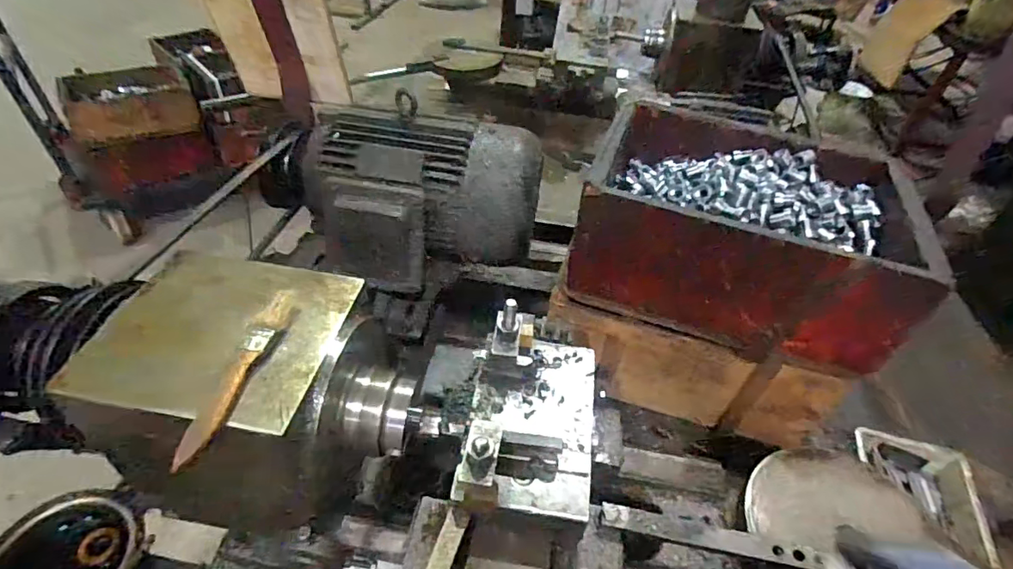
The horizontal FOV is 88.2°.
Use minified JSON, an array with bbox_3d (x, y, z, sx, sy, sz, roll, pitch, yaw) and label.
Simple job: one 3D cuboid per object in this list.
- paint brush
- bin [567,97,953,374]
[{"bbox_3d":[-0.187,0.057,0.369,0.021,0.012,0.148,9,43,4],"label":"paint brush"},{"bbox_3d":[0.276,-0.068,0.628,0.341,0.147,0.253,18,45,13],"label":"bin"}]

